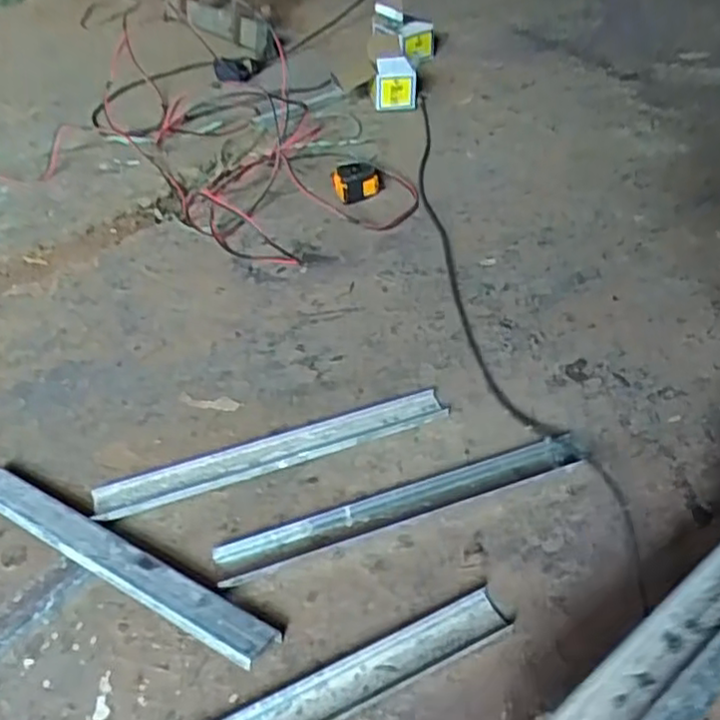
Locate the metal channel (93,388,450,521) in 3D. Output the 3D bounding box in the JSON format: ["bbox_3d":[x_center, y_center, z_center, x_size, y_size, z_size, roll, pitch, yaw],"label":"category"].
[{"bbox_3d":[-0.088,0.094,0.727,0.367,0.009,0.045,-16,43,-11],"label":"metal channel"}]

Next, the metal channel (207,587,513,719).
[{"bbox_3d":[-0.052,0.266,0.524,0.363,0.010,0.045,-21,44,-16],"label":"metal channel"}]

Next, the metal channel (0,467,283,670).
[{"bbox_3d":[-0.226,0.177,0.635,0.357,0.022,0.047,20,48,26],"label":"metal channel"}]

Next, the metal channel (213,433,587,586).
[{"bbox_3d":[0.044,0.137,0.660,0.361,0.011,0.042,-16,43,-11],"label":"metal channel"}]

